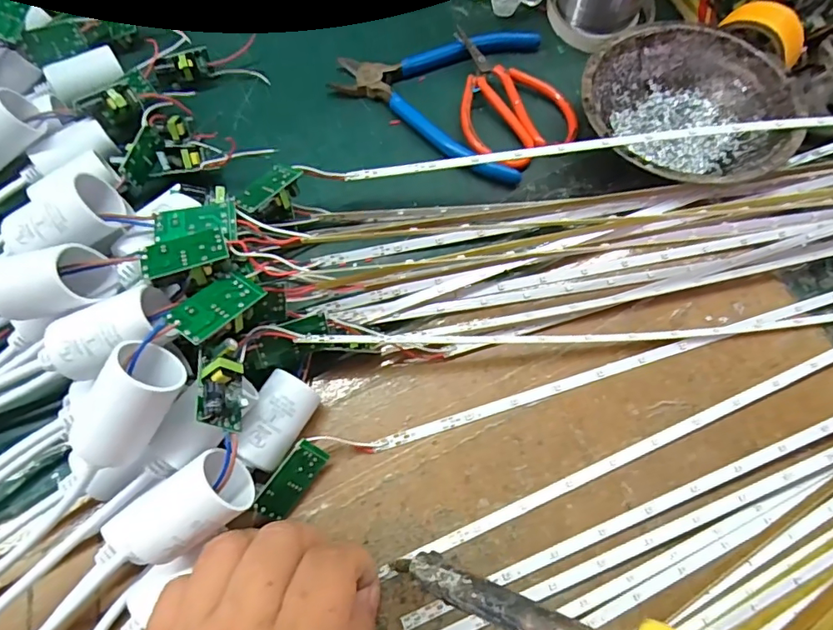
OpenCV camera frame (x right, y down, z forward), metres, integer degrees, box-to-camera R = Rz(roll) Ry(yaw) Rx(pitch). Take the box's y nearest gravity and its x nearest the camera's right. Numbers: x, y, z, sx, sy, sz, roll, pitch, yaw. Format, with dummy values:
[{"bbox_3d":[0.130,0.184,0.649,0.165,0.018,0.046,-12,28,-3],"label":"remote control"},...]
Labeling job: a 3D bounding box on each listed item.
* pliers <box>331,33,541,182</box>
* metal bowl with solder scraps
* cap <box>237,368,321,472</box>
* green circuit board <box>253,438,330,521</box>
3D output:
[{"bbox_3d":[0.031,-0.164,0.359,0.147,0.010,0.125,32,70,11],"label":"pliers"},{"bbox_3d":[0.167,-0.126,0.327,0.121,0.037,0.122,1,67,-2],"label":"metal bowl with solder scraps"},{"bbox_3d":[-0.065,0.053,0.251,0.024,0.028,0.044,19,68,6],"label":"cap"},{"bbox_3d":[-0.057,0.078,0.242,0.004,0.019,0.038,21,72,52],"label":"green circuit board"}]

